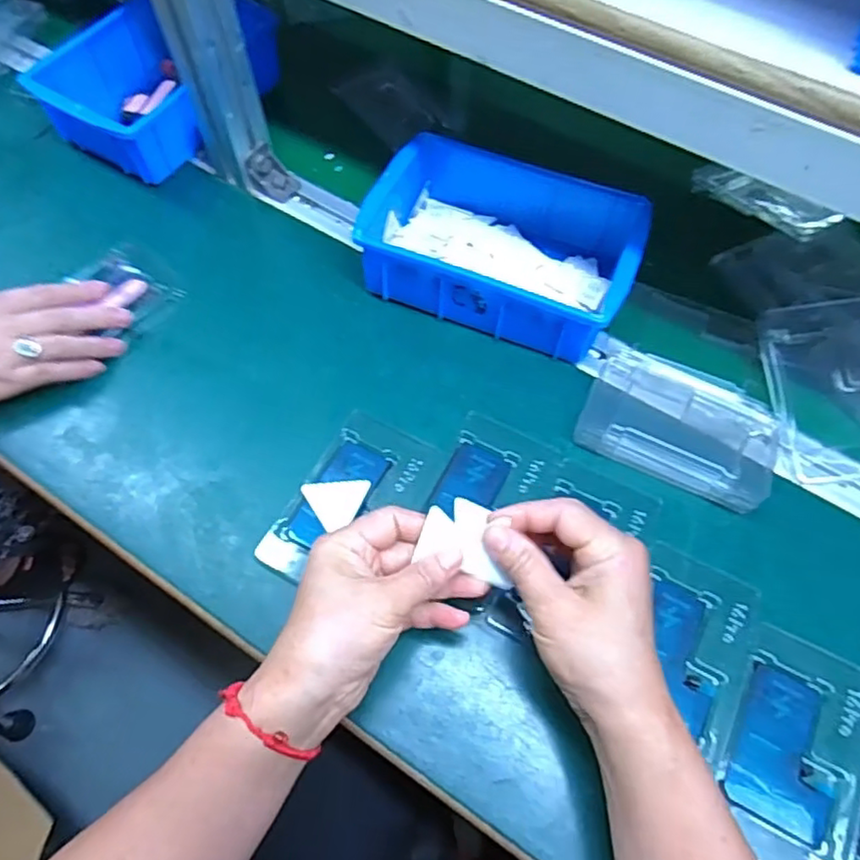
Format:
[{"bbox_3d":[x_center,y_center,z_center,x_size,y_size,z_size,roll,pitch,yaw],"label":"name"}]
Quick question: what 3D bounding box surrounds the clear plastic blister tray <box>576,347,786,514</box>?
[{"bbox_3d":[0.178,-0.007,0.453,0.130,0.022,0.091,25,68,12],"label":"clear plastic blister tray"}]

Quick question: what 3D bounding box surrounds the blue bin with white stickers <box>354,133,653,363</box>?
[{"bbox_3d":[0.059,-0.152,0.508,0.202,0.055,0.149,21,67,10],"label":"blue bin with white stickers"}]

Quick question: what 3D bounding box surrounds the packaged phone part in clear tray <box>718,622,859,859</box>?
[{"bbox_3d":[0.212,0.186,0.373,0.072,0.005,0.128,23,68,12],"label":"packaged phone part in clear tray"}]

